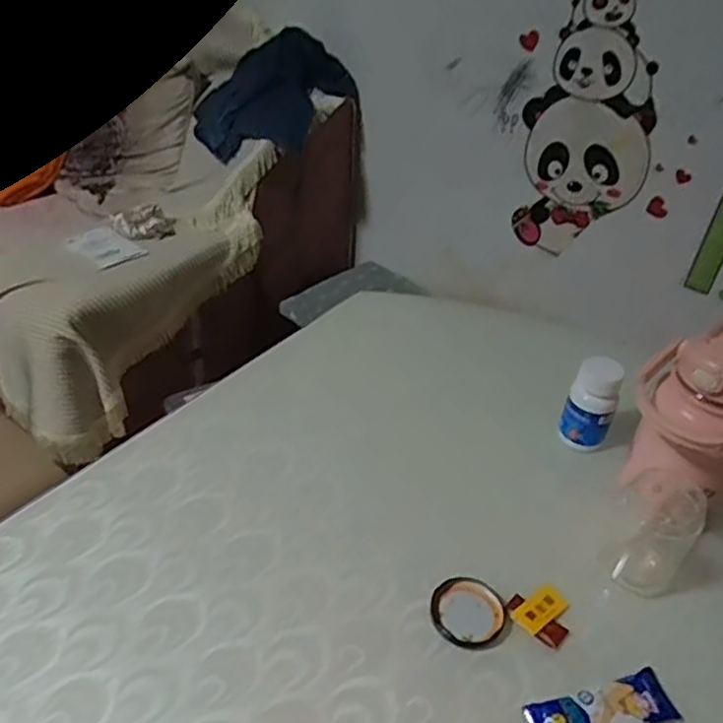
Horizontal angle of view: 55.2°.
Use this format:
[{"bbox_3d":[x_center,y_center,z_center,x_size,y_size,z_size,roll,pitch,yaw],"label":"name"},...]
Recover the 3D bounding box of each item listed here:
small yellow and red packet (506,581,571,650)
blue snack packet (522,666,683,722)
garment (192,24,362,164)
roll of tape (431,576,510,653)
[{"bbox_3d":[0.162,0.224,0.620,0.054,0.012,0.049,33,46,30],"label":"small yellow and red packet"},{"bbox_3d":[0.191,0.280,0.550,0.116,0.017,0.043,-7,40,-15],"label":"blue snack packet"},{"bbox_3d":[-0.196,-0.645,1.666,0.383,0.220,0.205,-11,41,-20],"label":"garment"},{"bbox_3d":[0.095,0.222,0.611,0.067,0.009,0.061,3,38,-3],"label":"roll of tape"}]

